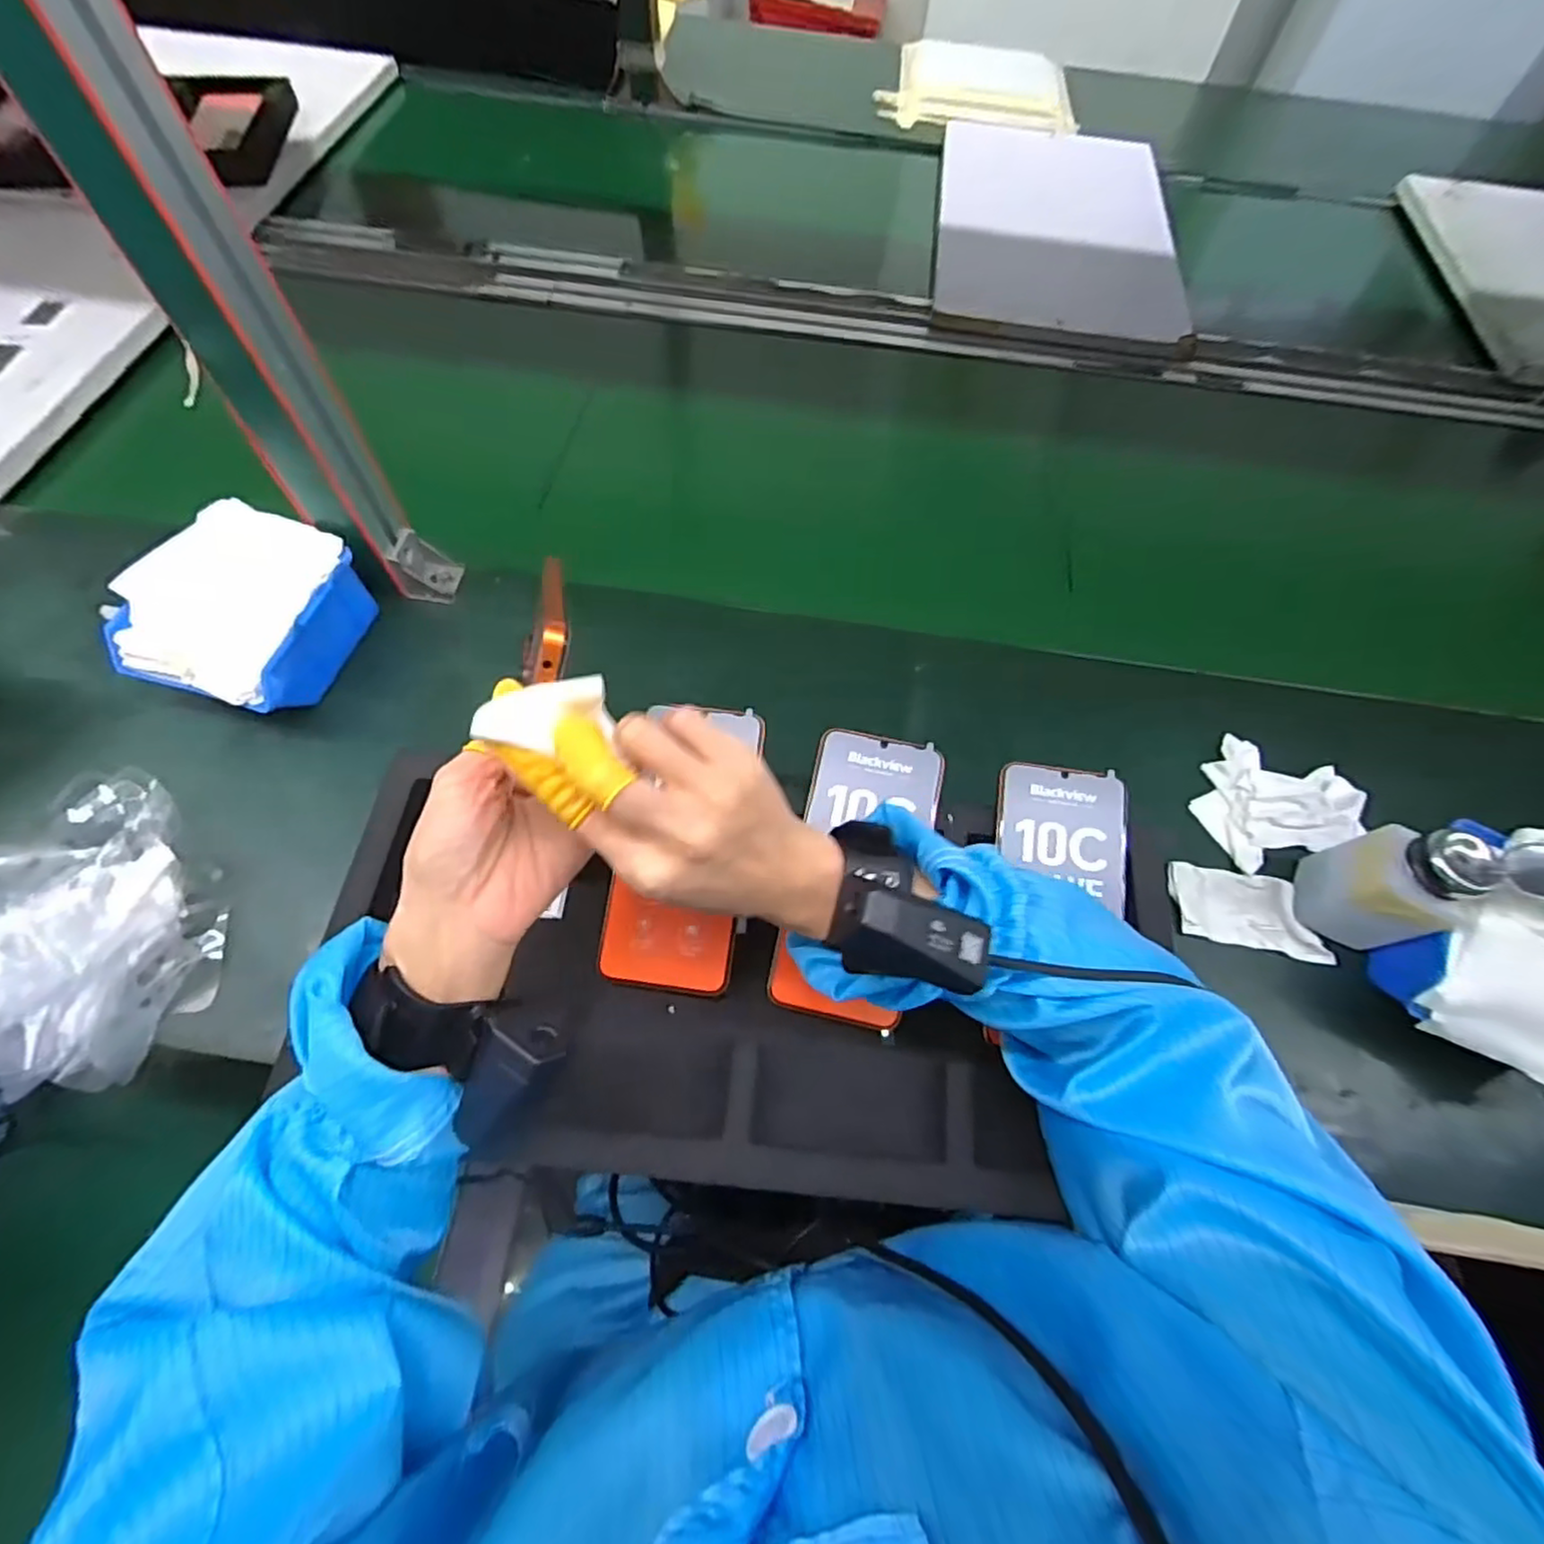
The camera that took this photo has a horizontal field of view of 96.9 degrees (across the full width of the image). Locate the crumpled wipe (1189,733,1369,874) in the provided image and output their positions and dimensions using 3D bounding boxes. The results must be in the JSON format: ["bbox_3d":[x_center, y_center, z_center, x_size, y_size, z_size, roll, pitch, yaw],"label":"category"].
[{"bbox_3d":[0.370,0.016,0.508,0.108,0.032,0.095,-16,64,-11],"label":"crumpled wipe"}]

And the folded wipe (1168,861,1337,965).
[{"bbox_3d":[0.330,0.096,0.474,0.100,0.009,0.050,11,78,10],"label":"folded wipe"}]

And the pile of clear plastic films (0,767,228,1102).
[{"bbox_3d":[-0.447,0.093,0.425,0.180,0.031,0.196,1,62,-2],"label":"pile of clear plastic films"}]

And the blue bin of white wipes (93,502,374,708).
[{"bbox_3d":[-0.389,-0.117,0.508,0.124,0.076,0.140,19,63,7],"label":"blue bin of white wipes"}]

